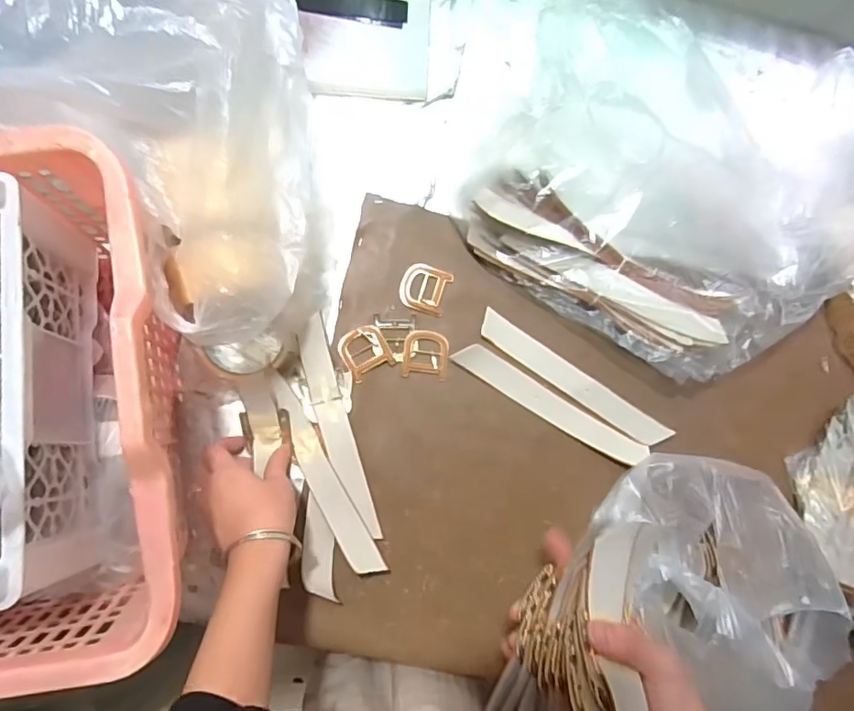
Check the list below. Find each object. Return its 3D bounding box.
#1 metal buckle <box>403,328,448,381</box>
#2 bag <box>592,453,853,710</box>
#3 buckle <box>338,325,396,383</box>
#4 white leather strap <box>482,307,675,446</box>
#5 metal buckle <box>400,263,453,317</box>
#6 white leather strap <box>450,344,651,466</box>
[{"bbox_3d":[-0.001,-0.001,0.555,0.046,0.004,0.051,6,83,-4],"label":"metal buckle"},{"bbox_3d":[0.275,0.203,0.478,0.173,0.094,0.222,-27,86,-7],"label":"bag"},{"bbox_3d":[-0.064,-0.005,0.548,0.047,0.004,0.051,-27,86,-7],"label":"buckle"},{"bbox_3d":[0.154,0.028,0.562,0.225,0.005,0.028,34,96,0],"label":"white leather strap"},{"bbox_3d":[-0.003,-0.072,0.564,0.050,0.006,0.049,20,83,-2],"label":"metal buckle"},{"bbox_3d":[0.131,0.053,0.559,0.223,0.005,0.029,31,93,-3],"label":"white leather strap"}]

